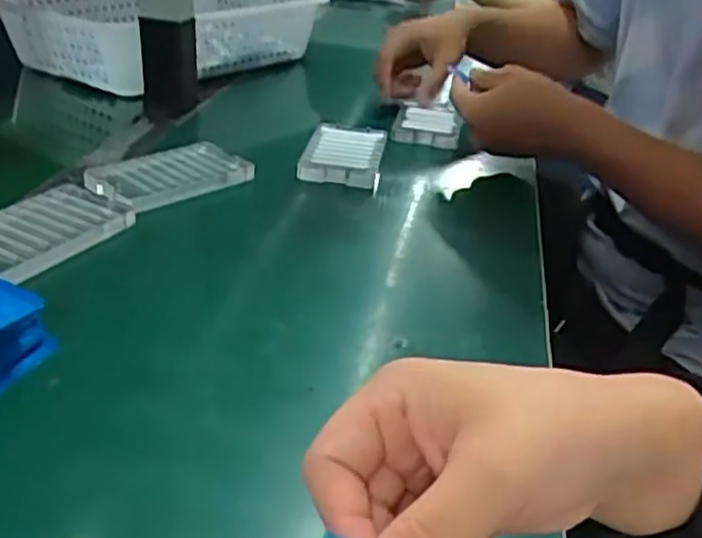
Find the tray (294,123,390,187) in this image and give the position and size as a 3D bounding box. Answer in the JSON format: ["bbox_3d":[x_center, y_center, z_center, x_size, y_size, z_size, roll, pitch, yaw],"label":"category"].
[{"bbox_3d":[-0.006,-0.112,0.710,0.072,0.014,0.130,7,30,3],"label":"tray"}]

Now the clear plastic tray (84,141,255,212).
[{"bbox_3d":[-0.153,-0.080,0.626,0.073,0.012,0.127,26,36,32],"label":"clear plastic tray"}]

